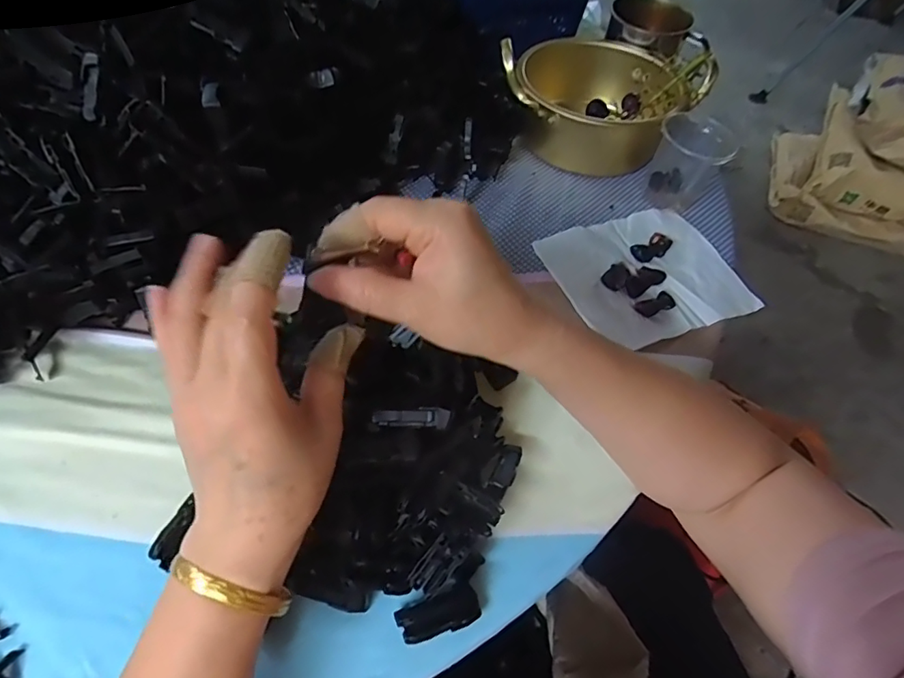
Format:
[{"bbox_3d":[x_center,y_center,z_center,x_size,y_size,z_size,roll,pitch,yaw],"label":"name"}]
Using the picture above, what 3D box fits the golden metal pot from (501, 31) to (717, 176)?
[{"bbox_3d":[0.154,-0.250,0.546,0.167,0.086,0.156,2,55,-3],"label":"golden metal pot"}]

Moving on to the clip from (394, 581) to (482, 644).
[{"bbox_3d":[-0.007,0.157,0.300,0.047,0.012,0.021,-14,58,-14],"label":"clip"}]

